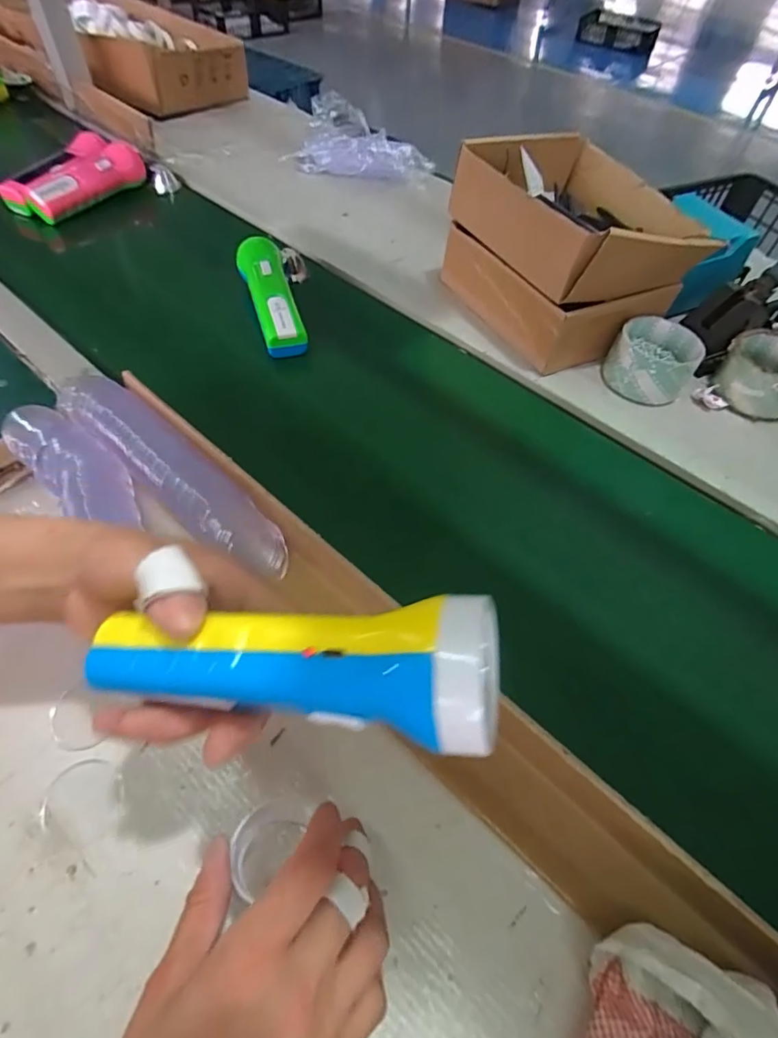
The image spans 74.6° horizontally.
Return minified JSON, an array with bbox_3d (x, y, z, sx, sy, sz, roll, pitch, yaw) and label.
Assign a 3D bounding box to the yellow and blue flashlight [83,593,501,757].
[{"bbox_3d":[-0.040,0.053,0.191,0.157,0.043,0.048,-3,53,12],"label":"yellow and blue flashlight"}]

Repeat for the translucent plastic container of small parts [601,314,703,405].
[{"bbox_3d":[0.277,-0.168,0.538,0.085,0.050,0.090,31,58,17],"label":"translucent plastic container of small parts"}]

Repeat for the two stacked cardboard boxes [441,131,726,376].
[{"bbox_3d":[0.204,-0.313,0.572,0.211,0.134,0.228,-22,59,-18],"label":"two stacked cardboard boxes"}]

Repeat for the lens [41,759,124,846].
[{"bbox_3d":[-0.179,0.165,0.298,0.042,0.004,0.042,-9,55,-10],"label":"lens"}]

